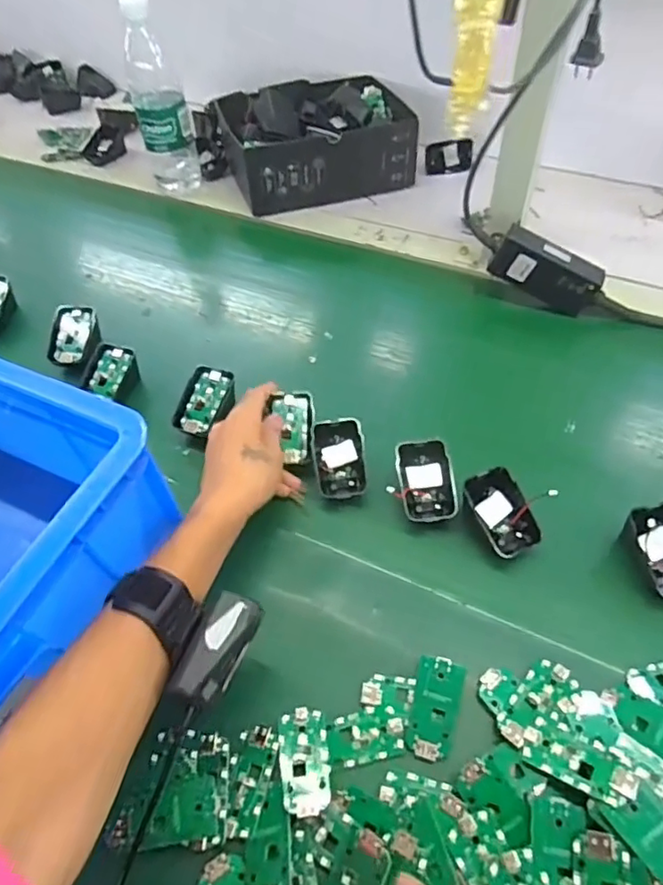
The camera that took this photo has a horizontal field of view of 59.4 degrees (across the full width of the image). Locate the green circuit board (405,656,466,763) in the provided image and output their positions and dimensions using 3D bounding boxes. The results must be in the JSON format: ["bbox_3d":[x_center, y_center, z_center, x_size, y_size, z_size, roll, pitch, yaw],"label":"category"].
[{"bbox_3d":[0.070,0.179,0.394,0.031,0.004,0.063,13,63,13],"label":"green circuit board"}]

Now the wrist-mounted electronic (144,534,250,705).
[{"bbox_3d":[-0.070,0.128,0.363,0.028,0.023,0.068,19,55,18],"label":"wrist-mounted electronic"}]

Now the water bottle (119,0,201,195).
[{"bbox_3d":[-0.227,-0.450,0.771,0.068,0.218,0.069,-15,52,-8],"label":"water bottle"}]

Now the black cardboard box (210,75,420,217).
[{"bbox_3d":[-0.018,-0.422,0.824,0.238,0.101,0.176,-14,52,-7],"label":"black cardboard box"}]

